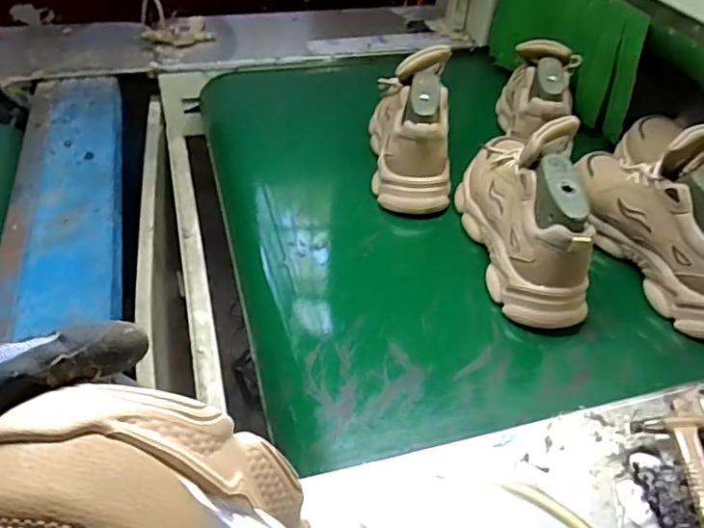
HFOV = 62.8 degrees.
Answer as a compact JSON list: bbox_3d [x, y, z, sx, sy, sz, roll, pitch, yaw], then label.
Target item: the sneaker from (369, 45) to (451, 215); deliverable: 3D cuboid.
[{"bbox_3d":[0.081,-0.201,0.802,0.094,0.159,0.239,2,43,-2],"label":"sneaker"}]

